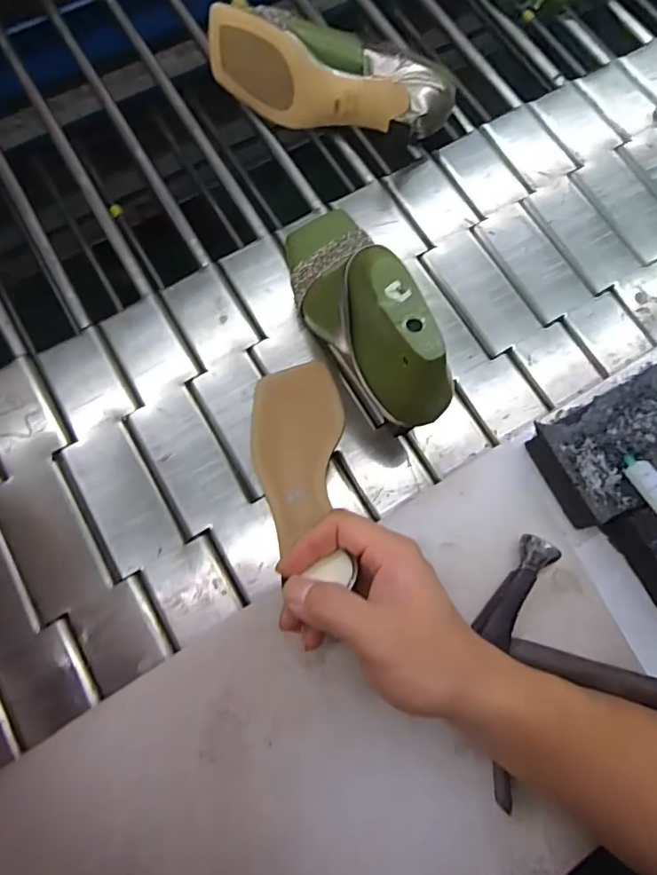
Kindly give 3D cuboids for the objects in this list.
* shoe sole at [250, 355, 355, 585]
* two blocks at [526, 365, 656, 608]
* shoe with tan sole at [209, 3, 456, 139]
[{"bbox_3d":[-0.026,0.018,0.378,0.076,0.026,0.213,-11,48,8],"label":"shoe sole"},{"bbox_3d":[0.244,0.038,0.365,0.128,0.035,0.169,-32,79,-9],"label":"two blocks"},{"bbox_3d":[0.002,-0.348,0.497,0.243,0.087,0.072,12,76,1],"label":"shoe with tan sole"}]

